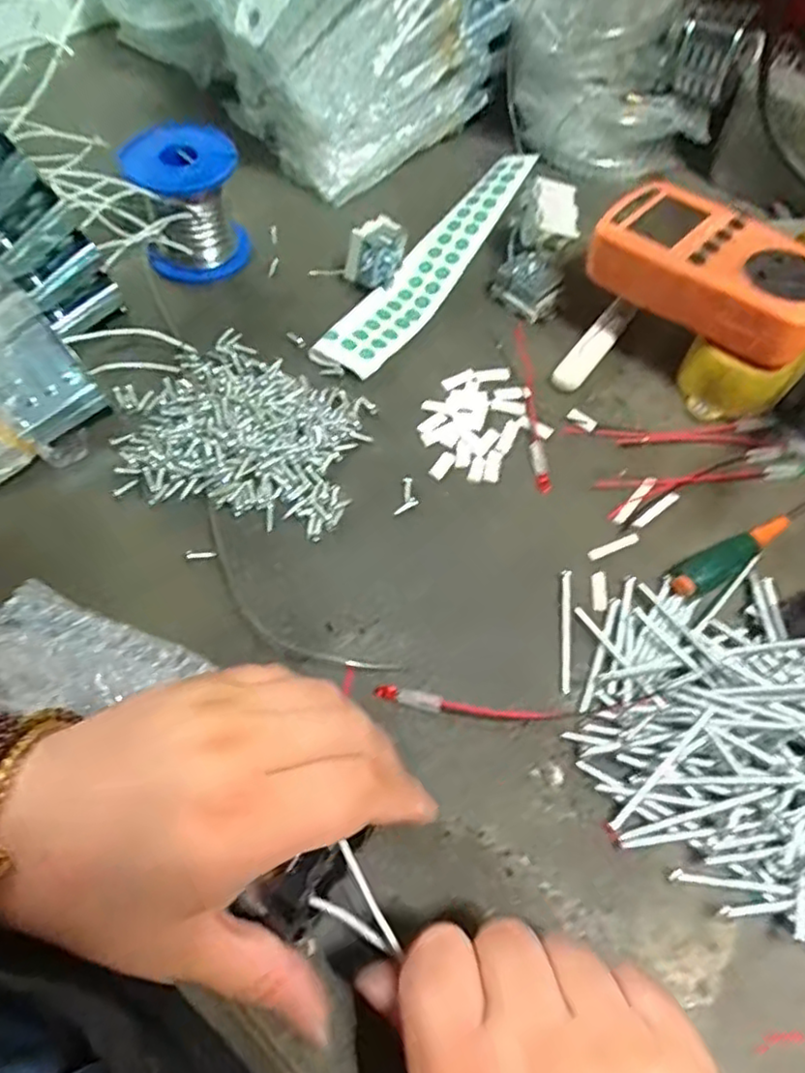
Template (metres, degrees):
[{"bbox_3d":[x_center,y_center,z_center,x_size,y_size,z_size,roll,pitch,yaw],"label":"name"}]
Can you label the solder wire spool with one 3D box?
[{"bbox_3d":[-0.127,-0.200,0.394,0.063,0.060,0.059,-16,63,-10],"label":"solder wire spool"}]

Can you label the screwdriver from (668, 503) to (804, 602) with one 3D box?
[{"bbox_3d":[0.200,-0.011,0.339,0.159,0.017,0.019,-28,65,-16],"label":"screwdriver"}]

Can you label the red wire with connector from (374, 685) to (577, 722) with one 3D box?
[{"bbox_3d":[0.031,0.074,0.285,0.085,0.004,0.008,9,61,3],"label":"red wire with connector"}]

